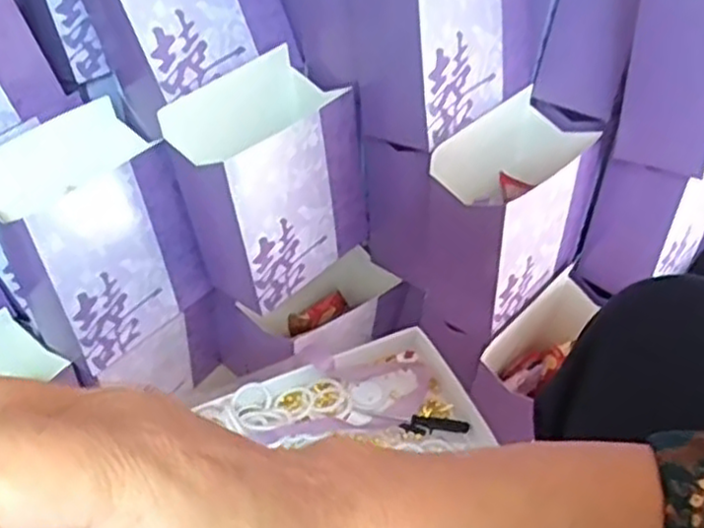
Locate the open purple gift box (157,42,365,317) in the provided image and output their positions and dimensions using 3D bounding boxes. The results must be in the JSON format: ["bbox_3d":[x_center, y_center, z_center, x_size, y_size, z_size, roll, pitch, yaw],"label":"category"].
[{"bbox_3d":[-0.063,-0.061,0.593,0.127,0.162,0.086,-35,58,-30],"label":"open purple gift box"}]

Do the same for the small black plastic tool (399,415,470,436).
[{"bbox_3d":[0.063,0.123,0.570,0.051,0.009,0.013,-3,46,15],"label":"small black plastic tool"}]

